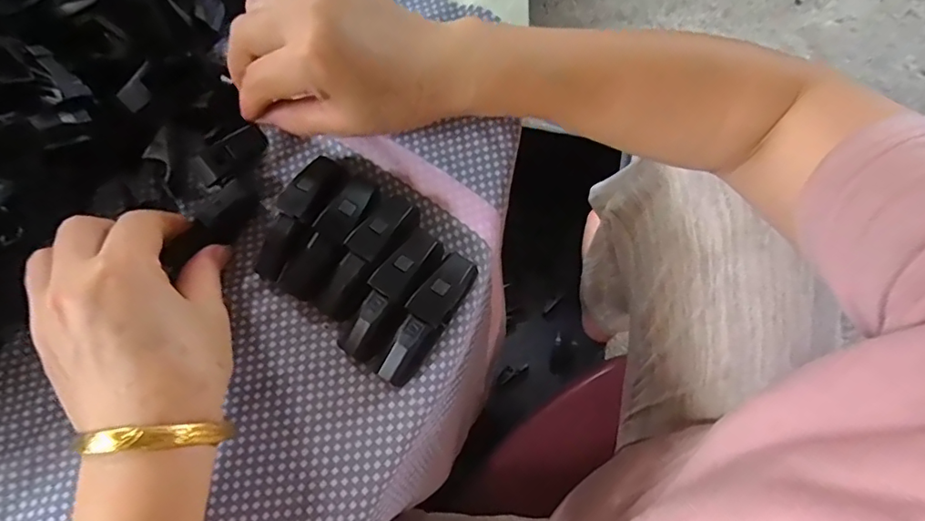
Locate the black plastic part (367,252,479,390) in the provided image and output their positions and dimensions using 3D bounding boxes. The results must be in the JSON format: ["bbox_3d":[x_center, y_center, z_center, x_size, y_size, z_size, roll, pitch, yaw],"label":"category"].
[{"bbox_3d":[-0.018,0.028,0.259,0.020,0.023,0.073,34,76,11],"label":"black plastic part"}]

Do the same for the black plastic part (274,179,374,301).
[{"bbox_3d":[-0.066,-0.011,0.269,0.022,0.027,0.069,32,75,11],"label":"black plastic part"}]

